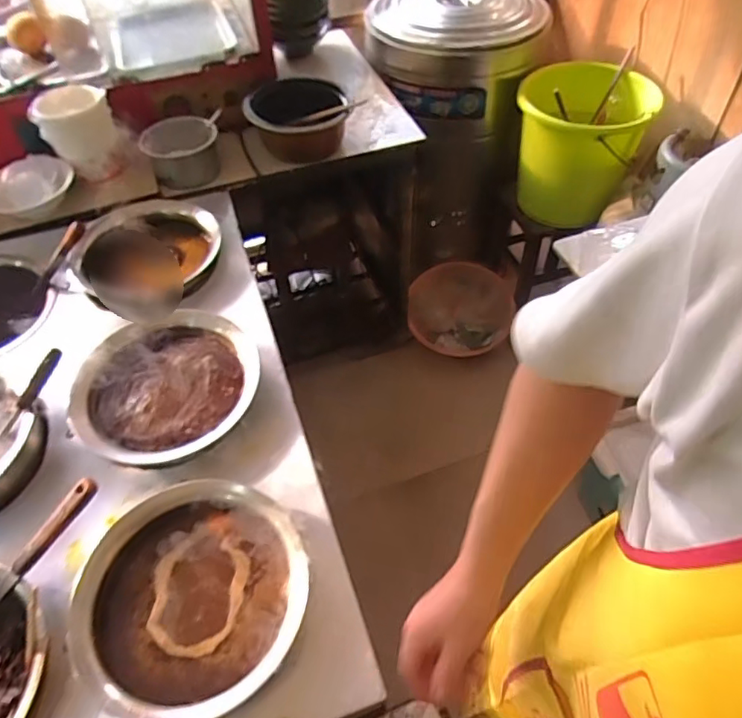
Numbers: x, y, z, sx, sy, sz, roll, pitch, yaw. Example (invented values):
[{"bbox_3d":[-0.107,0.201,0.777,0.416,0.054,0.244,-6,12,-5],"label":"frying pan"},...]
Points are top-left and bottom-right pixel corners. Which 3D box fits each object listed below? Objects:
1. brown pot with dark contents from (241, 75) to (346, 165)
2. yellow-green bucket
[{"bbox_3d":[-0.155,-0.509,1.195,0.217,0.112,0.202,-6,52,-3],"label":"brown pot with dark contents"},{"bbox_3d":[0.530,-0.543,1.441,0.307,0.331,0.348,24,57,20],"label":"yellow-green bucket"}]

